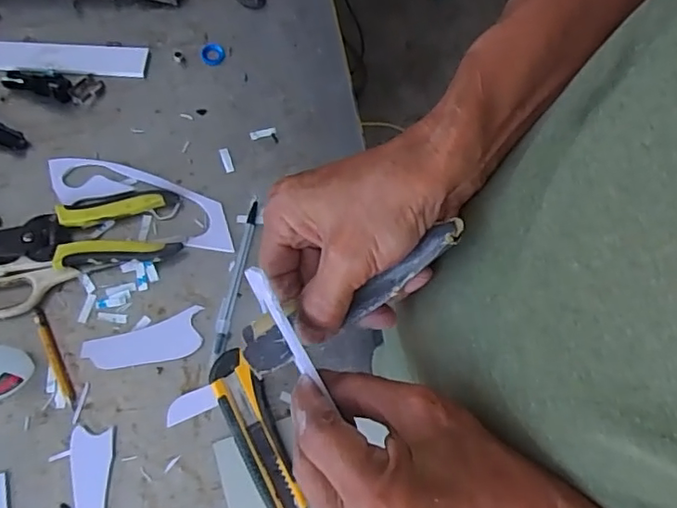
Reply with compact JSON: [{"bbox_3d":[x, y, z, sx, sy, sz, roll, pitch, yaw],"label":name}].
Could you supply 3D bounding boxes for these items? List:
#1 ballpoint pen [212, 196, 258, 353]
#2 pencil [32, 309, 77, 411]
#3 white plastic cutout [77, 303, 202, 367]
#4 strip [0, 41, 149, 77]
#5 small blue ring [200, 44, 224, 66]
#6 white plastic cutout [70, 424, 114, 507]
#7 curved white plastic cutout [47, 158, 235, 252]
[{"bbox_3d":[-0.089,0.015,0.487,0.011,0.006,0.141,10,72,1],"label":"ballpoint pen"},{"bbox_3d":[-0.231,0.083,0.455,0.009,0.007,0.088,-26,75,-10],"label":"pencil"},{"bbox_3d":[-0.161,0.074,0.467,0.096,0.004,0.036,-15,73,-7],"label":"white plastic cutout"},{"bbox_3d":[-0.285,-0.189,0.539,0.194,0.007,0.031,1,85,-5],"label":"strip"},{"bbox_3d":[-0.124,-0.198,0.559,0.024,0.004,0.023,1,72,-2],"label":"small blue ring"},{"bbox_3d":[-0.191,0.175,0.432,0.032,0.004,0.080,-4,72,-4],"label":"white plastic cutout"},{"bbox_3d":[-0.176,-0.049,0.503,0.178,0.006,0.050,18,72,3],"label":"curved white plastic cutout"}]

